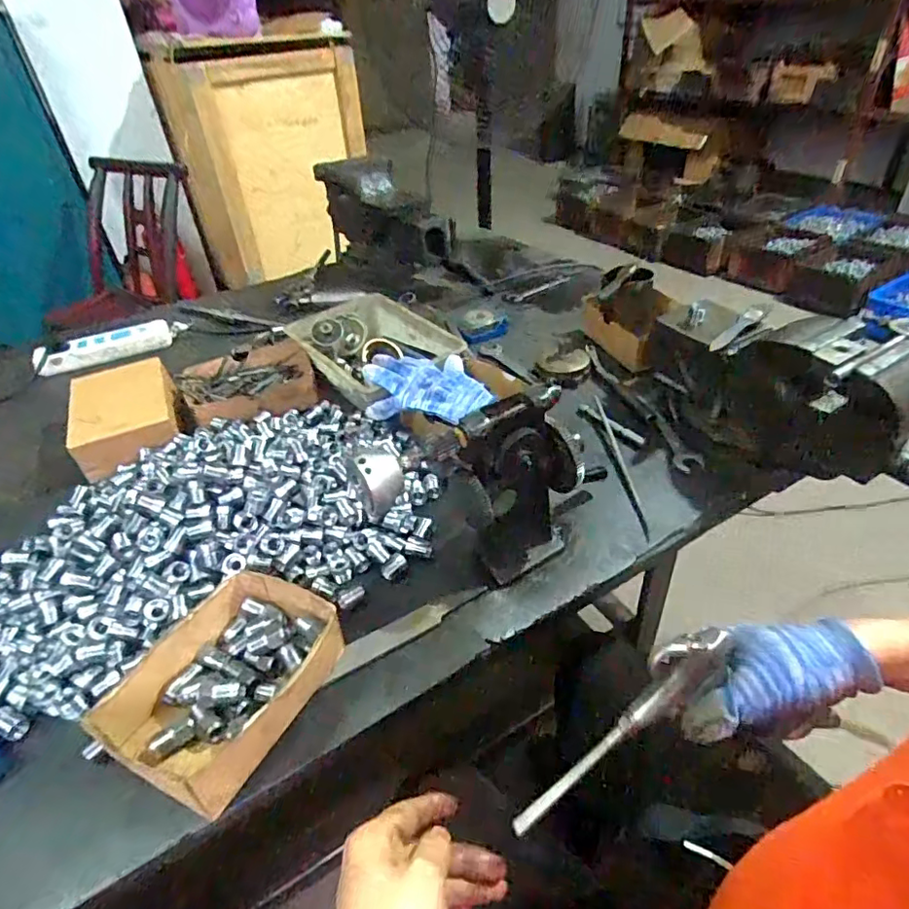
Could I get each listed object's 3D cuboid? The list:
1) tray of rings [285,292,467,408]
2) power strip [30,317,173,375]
[{"bbox_3d":[-0.122,-0.156,0.828,0.171,0.053,0.256,-28,45,-27],"label":"tray of rings"},{"bbox_3d":[-0.588,-0.182,0.940,0.209,0.033,0.047,-21,43,-20],"label":"power strip"}]

